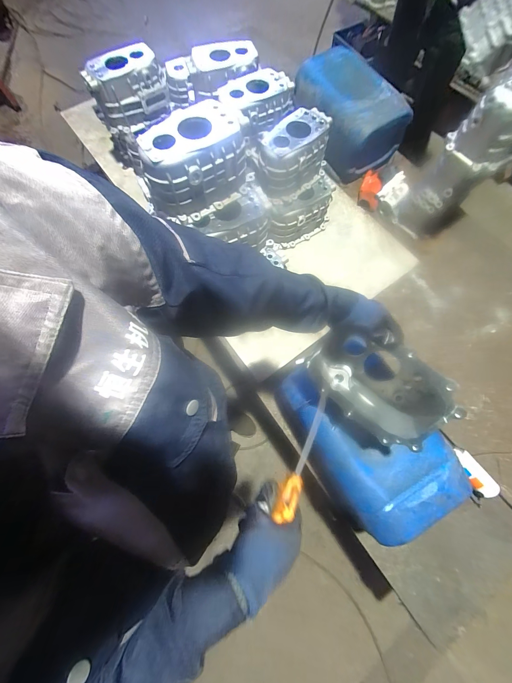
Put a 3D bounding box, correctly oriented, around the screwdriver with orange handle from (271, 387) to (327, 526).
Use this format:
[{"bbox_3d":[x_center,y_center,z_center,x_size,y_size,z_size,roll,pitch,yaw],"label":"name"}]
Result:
[{"bbox_3d":[0.070,0.157,0.392,0.026,0.024,0.189,25,59,7],"label":"screwdriver with orange handle"}]

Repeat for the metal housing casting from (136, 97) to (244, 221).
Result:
[{"bbox_3d":[-0.161,-0.449,0.676,0.267,0.147,0.153,-35,76,-11],"label":"metal housing casting"}]

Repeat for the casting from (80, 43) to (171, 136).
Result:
[{"bbox_3d":[-0.456,-0.900,0.981,0.271,0.169,0.150,-18,74,-6],"label":"casting"}]

